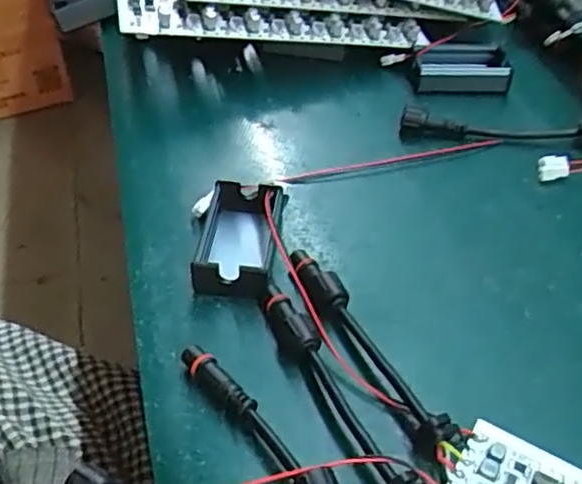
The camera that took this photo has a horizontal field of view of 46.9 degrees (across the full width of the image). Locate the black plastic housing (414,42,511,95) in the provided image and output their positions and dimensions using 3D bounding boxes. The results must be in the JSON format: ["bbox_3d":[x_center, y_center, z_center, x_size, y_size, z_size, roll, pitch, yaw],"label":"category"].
[{"bbox_3d":[0.095,-0.099,0.381,0.049,0.013,0.034,0,44,-1],"label":"black plastic housing"}]

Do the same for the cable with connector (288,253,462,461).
[{"bbox_3d":[0.026,0.035,0.242,0.012,0.011,0.094,-22,48,-21],"label":"cable with connector"}]

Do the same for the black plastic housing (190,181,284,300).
[{"bbox_3d":[-0.023,-0.002,0.280,0.032,0.016,0.054,4,44,5],"label":"black plastic housing"}]

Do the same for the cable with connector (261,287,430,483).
[{"bbox_3d":[0.016,0.050,0.228,0.014,0.010,0.096,-21,48,-20],"label":"cable with connector"}]

